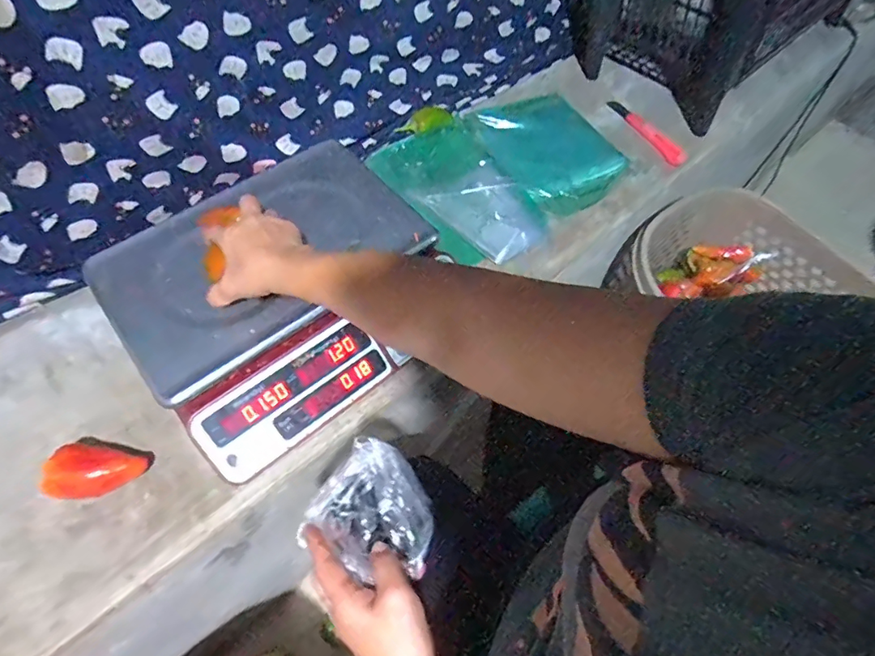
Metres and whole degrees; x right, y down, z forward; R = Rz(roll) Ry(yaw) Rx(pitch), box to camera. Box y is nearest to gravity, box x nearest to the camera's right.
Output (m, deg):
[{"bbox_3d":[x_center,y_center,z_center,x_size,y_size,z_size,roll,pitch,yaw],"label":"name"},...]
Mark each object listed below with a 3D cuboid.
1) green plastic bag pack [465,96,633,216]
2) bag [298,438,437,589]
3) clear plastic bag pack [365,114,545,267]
[{"bbox_3d":[0.178,-0.314,0.823,0.169,0.032,0.289,-24,63,-14],"label":"green plastic bag pack"},{"bbox_3d":[-0.050,0.157,0.427,0.102,0.045,0.099,26,63,13],"label":"bag"},{"bbox_3d":[0.028,-0.211,0.762,0.176,0.034,0.295,-26,63,-15],"label":"clear plastic bag pack"}]

